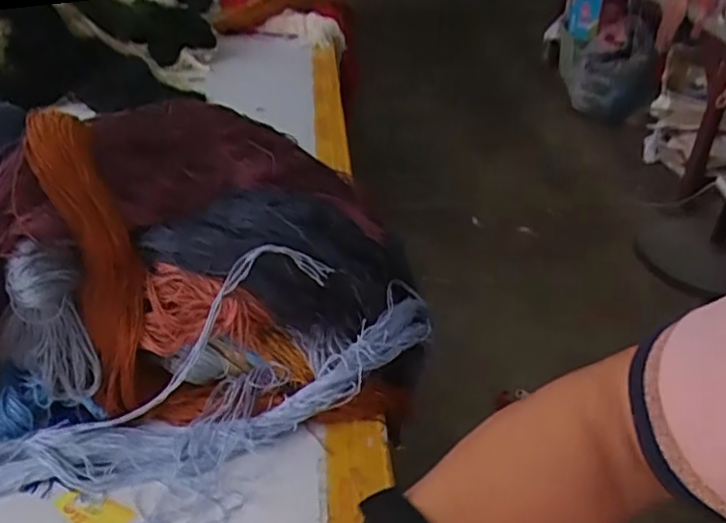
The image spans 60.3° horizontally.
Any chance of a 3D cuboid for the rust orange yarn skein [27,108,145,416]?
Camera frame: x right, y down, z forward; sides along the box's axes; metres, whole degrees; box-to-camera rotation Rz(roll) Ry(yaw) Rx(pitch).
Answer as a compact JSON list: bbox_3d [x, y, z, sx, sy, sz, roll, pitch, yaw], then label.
[{"bbox_3d":[-0.182,0.000,0.432,0.045,0.209,0.036,-14,11,-19],"label":"rust orange yarn skein"}]

